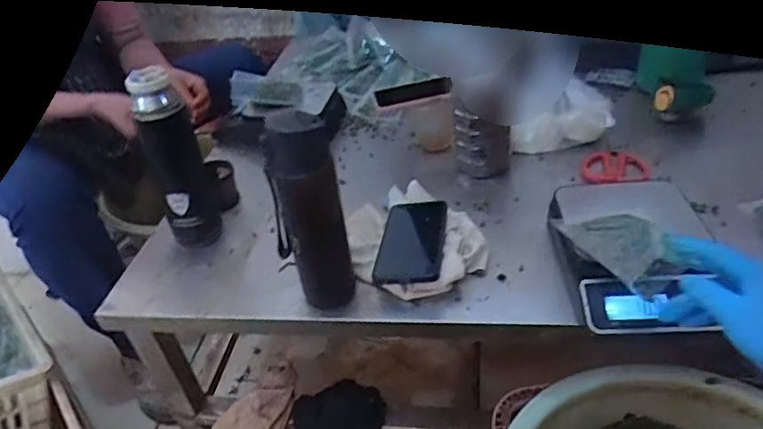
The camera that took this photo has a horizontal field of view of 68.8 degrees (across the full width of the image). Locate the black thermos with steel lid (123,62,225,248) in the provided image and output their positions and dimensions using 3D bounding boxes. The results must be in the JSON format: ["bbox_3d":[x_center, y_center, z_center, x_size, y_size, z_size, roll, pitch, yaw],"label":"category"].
[{"bbox_3d":[-0.255,-0.063,0.680,0.054,0.220,0.056,-30,42,-29],"label":"black thermos with steel lid"}]

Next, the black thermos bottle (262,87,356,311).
[{"bbox_3d":[-0.074,0.000,0.593,0.058,0.214,0.063,15,41,28],"label":"black thermos bottle"}]

